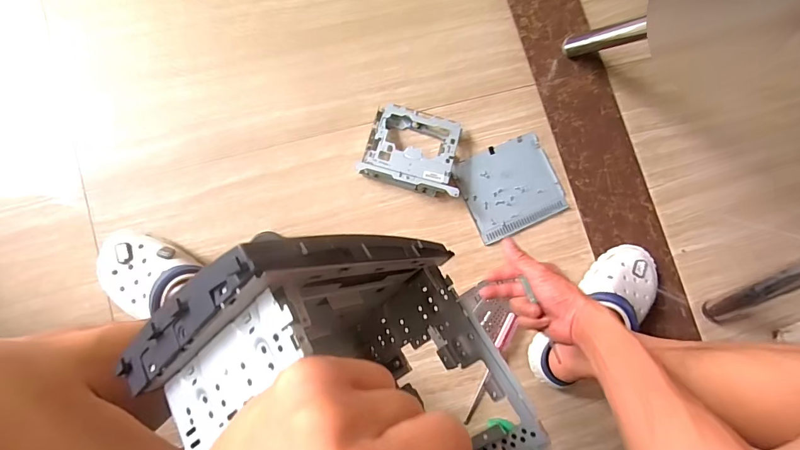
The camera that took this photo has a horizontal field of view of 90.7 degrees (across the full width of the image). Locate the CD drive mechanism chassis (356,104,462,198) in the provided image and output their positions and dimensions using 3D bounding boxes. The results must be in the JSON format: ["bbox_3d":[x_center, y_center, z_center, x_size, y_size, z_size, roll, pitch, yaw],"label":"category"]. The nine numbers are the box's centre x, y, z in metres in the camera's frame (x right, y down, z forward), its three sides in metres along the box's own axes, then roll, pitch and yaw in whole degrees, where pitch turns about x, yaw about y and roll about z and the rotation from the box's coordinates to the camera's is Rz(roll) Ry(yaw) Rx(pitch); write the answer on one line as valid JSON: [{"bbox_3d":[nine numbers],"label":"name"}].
[{"bbox_3d":[0.027,-0.130,0.666,0.161,0.055,0.133,17,83,-3],"label":"CD drive mechanism chassis"}]

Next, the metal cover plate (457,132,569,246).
[{"bbox_3d":[0.197,-0.068,0.703,0.168,0.008,0.153,-24,87,-7],"label":"metal cover plate"}]

